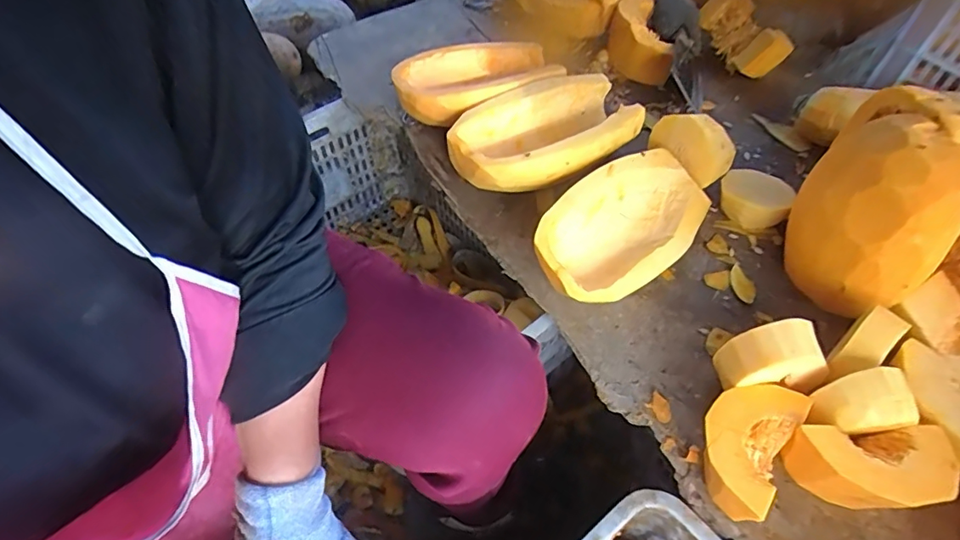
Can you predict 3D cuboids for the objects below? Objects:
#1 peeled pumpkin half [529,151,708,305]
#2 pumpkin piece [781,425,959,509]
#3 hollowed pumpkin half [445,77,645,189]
[{"bbox_3d":[0.170,-0.050,0.630,0.245,0.065,0.143,-37,81,-18],"label":"peeled pumpkin half"},{"bbox_3d":[0.342,0.178,0.459,0.129,0.076,0.066,-1,55,0],"label":"pumpkin piece"},{"bbox_3d":[0.085,-0.174,0.703,0.254,0.079,0.151,-20,57,-12],"label":"hollowed pumpkin half"}]

